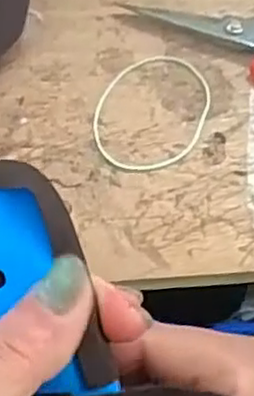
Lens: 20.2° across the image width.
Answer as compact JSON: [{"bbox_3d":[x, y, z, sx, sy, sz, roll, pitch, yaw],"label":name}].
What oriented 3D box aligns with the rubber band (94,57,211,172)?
[{"bbox_3d":[0.013,-0.049,0.397,0.062,0.004,0.079,14,61,11],"label":"rubber band"}]

